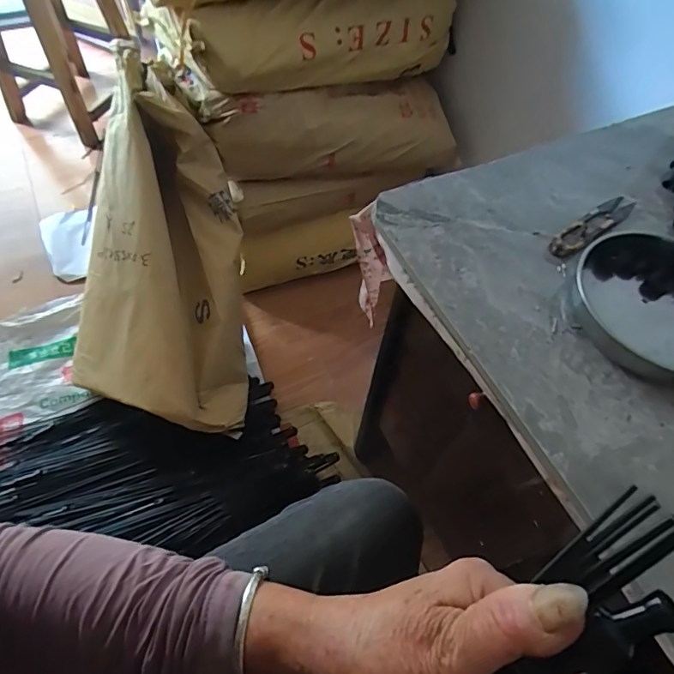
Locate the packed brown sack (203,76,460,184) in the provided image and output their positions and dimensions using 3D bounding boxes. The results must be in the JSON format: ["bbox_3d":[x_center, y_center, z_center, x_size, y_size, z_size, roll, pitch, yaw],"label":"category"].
[{"bbox_3d":[-0.006,-0.537,1.148,0.568,0.179,0.294,-8,59,-9],"label":"packed brown sack"}]

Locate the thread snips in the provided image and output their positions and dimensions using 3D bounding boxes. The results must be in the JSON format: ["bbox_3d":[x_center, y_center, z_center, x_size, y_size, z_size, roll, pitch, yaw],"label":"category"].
[{"bbox_3d":[0.244,-0.107,0.457,0.120,0.009,0.024,-33,65,-22],"label":"thread snips"}]

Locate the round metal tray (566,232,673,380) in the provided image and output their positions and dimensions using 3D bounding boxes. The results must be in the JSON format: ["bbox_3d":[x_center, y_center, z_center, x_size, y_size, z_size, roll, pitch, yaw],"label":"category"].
[{"bbox_3d":[0.263,-0.027,0.394,0.124,0.028,0.122,2,58,-3],"label":"round metal tray"}]

